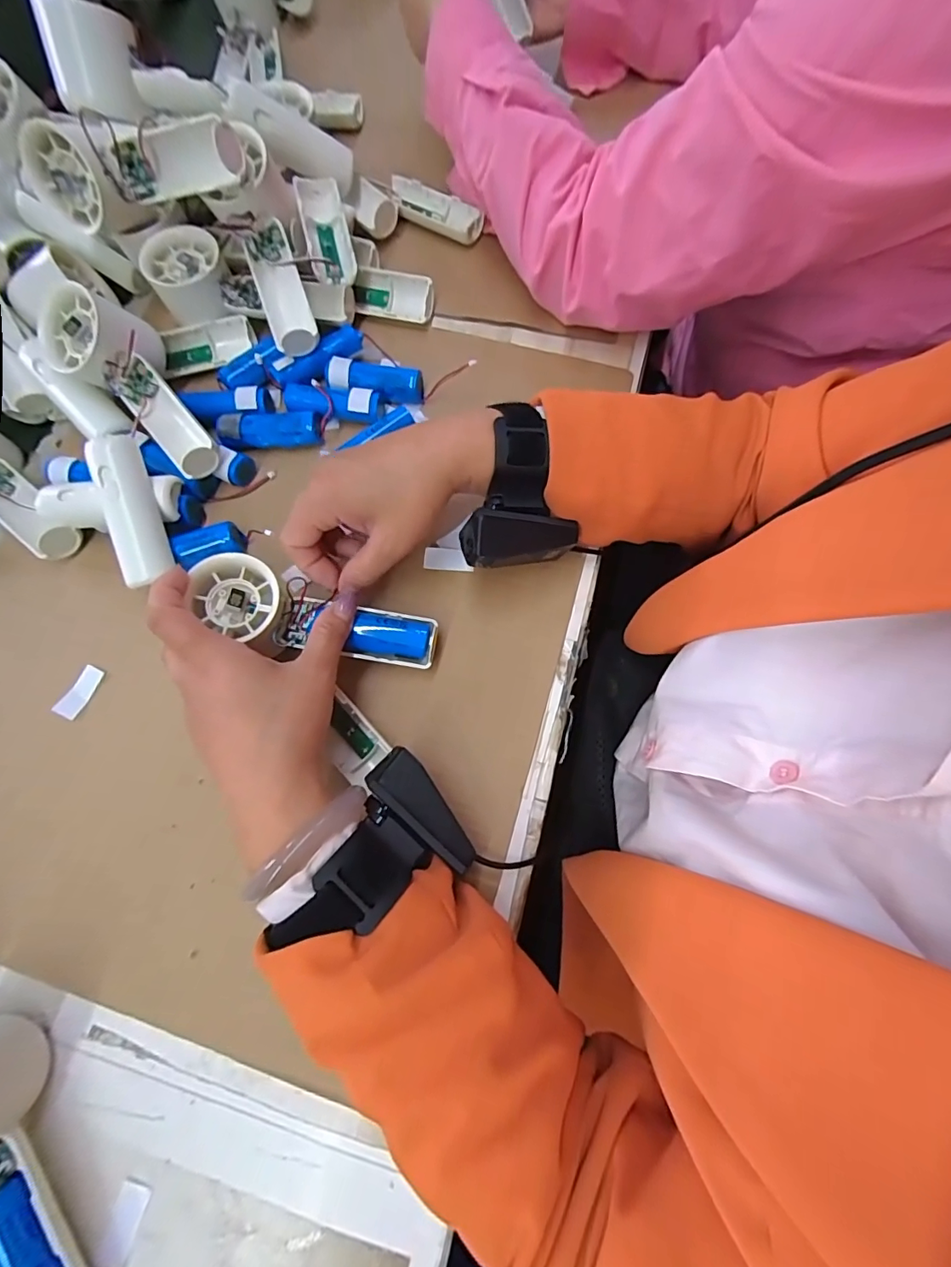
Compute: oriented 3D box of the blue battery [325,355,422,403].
[{"bbox_3d":[-0.078,-0.193,0.378,0.075,0.024,0.023,7,72,4],"label":"blue battery"}]

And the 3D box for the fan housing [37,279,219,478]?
[{"bbox_3d":[-0.235,-0.171,0.350,0.068,0.054,0.152,-41,91,-9],"label":"fan housing"}]

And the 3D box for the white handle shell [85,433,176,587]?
[{"bbox_3d":[-0.223,-0.080,0.319,0.026,0.020,0.094,-13,95,-1],"label":"white handle shell"}]

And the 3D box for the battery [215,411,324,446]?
[{"bbox_3d":[-0.154,-0.153,0.365,0.072,0.021,0.023,-4,72,1],"label":"battery"}]

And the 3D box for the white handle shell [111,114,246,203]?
[{"bbox_3d":[-0.198,-0.315,0.327,0.095,0.028,0.023,9,75,19],"label":"white handle shell"}]

